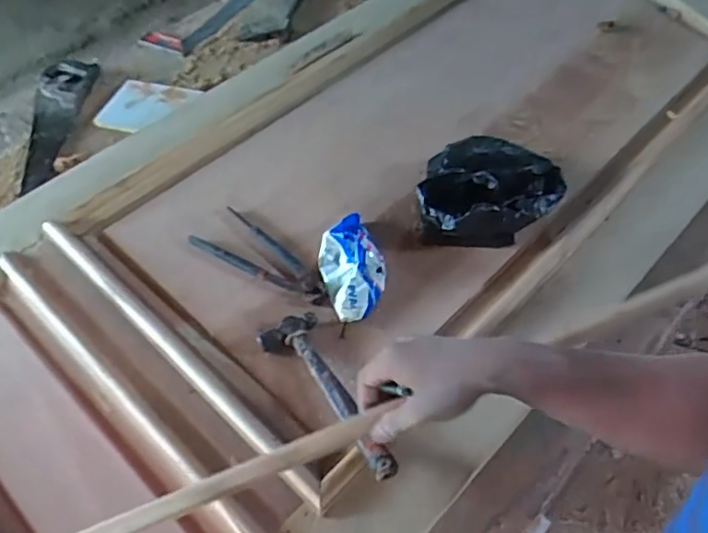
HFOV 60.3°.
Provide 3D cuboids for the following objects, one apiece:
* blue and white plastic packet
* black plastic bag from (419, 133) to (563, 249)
[{"bbox_3d":[-0.004,-0.012,0.815,0.085,0.046,0.172,-11,52,-5],"label":"blue and white plastic packet"},{"bbox_3d":[0.189,-0.098,0.865,0.189,0.074,0.164,16,55,16],"label":"black plastic bag"}]

